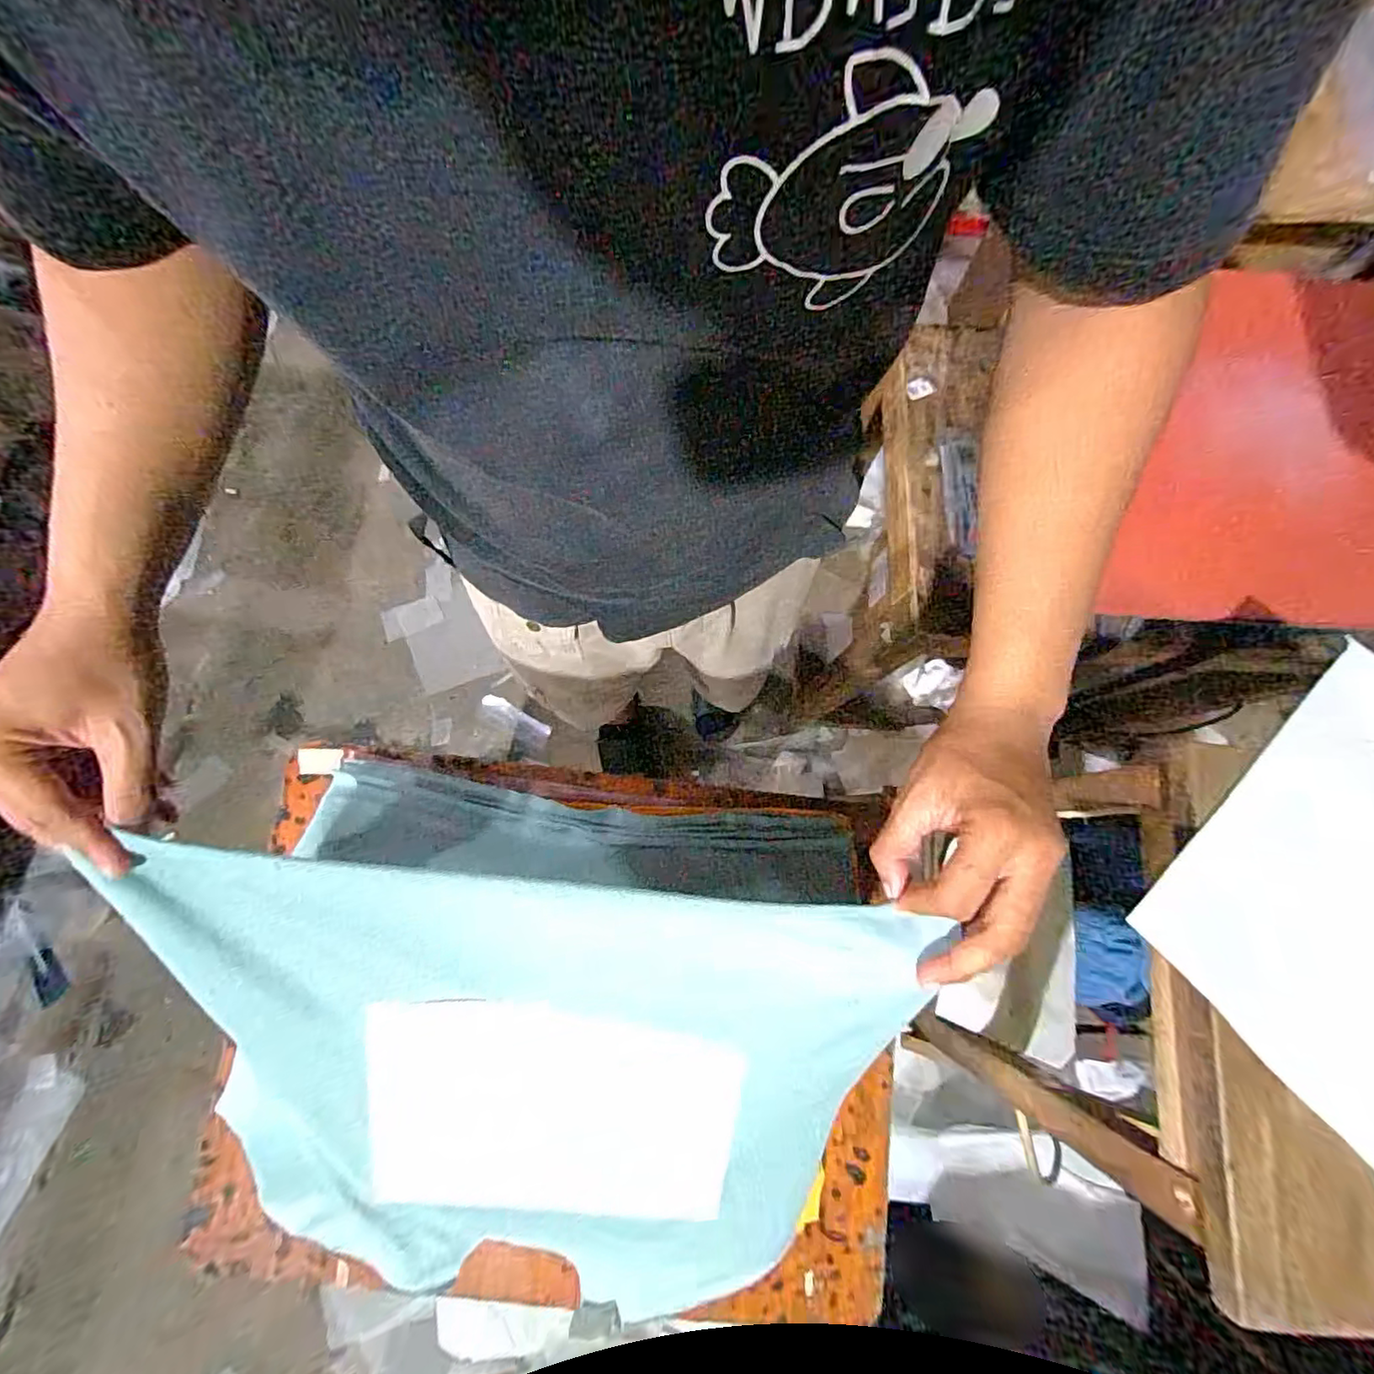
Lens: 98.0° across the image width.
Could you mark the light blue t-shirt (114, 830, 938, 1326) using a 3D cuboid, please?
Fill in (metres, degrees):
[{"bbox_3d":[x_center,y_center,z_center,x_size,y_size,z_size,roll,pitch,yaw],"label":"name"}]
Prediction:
[{"bbox_3d":[-0.097,0.296,0.424,0.454,0.247,0.337,6,76,0],"label":"light blue t-shirt"}]

